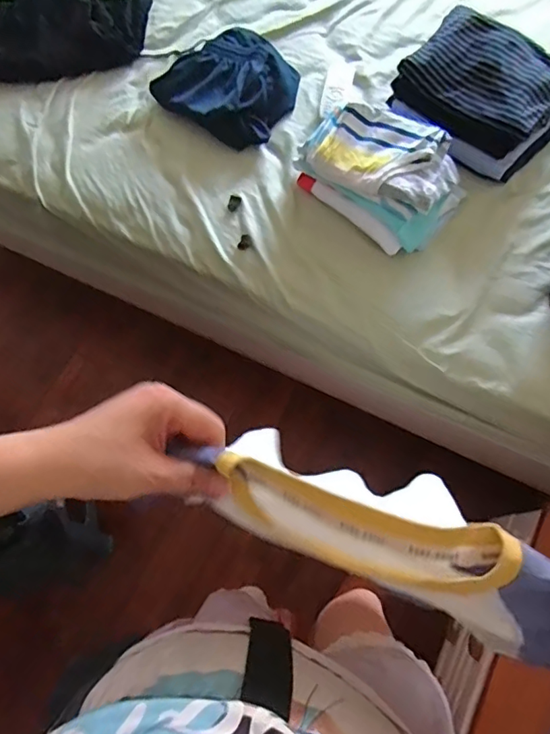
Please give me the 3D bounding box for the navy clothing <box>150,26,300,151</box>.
[{"bbox_3d":[-0.078,-0.565,1.001,0.250,0.046,0.247,37,76,15],"label":"navy clothing"}]

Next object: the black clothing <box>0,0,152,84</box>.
[{"bbox_3d":[-0.462,-0.680,1.012,0.393,0.063,0.259,-2,70,3],"label":"black clothing"}]

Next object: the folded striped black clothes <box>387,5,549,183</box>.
[{"bbox_3d":[0.365,-0.484,0.899,0.227,0.108,0.269,-40,72,-11],"label":"folded striped black clothes"}]

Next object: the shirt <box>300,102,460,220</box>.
[{"bbox_3d":[0.176,-0.350,0.841,0.247,0.051,0.150,25,73,12],"label":"shirt"}]

